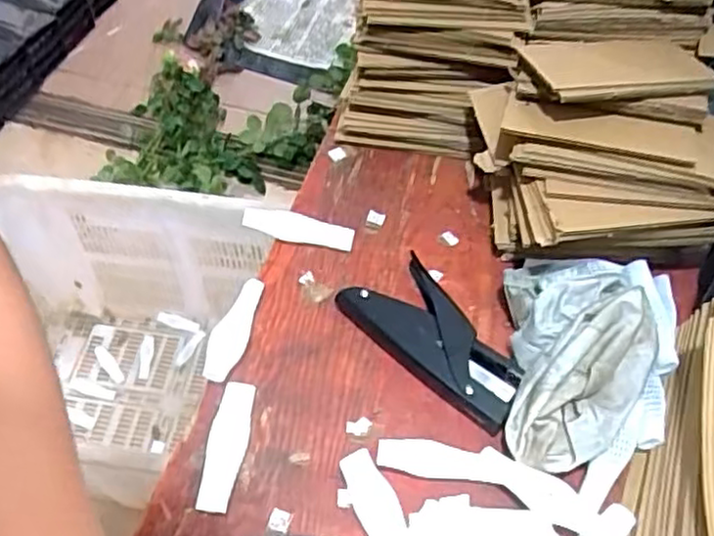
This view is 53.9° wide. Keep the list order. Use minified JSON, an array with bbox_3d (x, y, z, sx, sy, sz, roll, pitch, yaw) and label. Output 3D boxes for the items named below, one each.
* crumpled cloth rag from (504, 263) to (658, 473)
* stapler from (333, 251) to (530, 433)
[{"bbox_3d":[0.154,0.065,0.484,0.099,0.052,0.150,4,54,4],"label":"crumpled cloth rag"},{"bbox_3d":[0.059,0.055,0.518,0.067,0.025,0.146,-33,60,-21],"label":"stapler"}]

